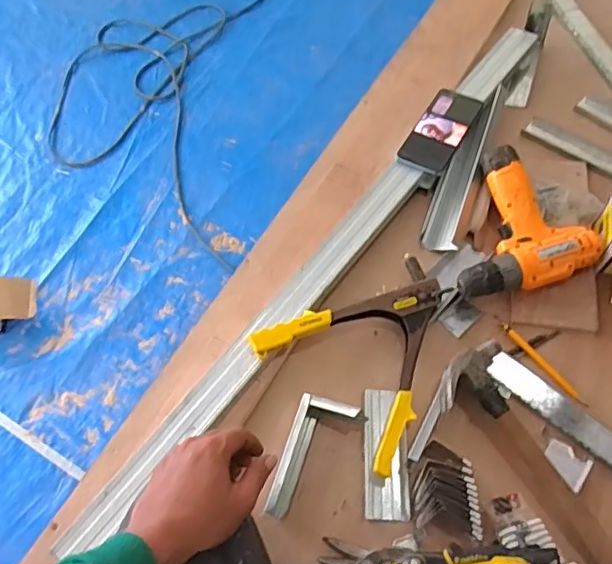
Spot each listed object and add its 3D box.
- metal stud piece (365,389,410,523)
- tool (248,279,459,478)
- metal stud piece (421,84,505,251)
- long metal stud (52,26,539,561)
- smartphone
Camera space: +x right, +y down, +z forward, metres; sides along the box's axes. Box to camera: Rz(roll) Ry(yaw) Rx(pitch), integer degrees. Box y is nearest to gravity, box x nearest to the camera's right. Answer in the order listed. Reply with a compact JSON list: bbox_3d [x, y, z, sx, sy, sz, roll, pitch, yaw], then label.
[{"bbox_3d":[0.096,0.203,0.691,0.050,0.018,0.150,0,62,5],"label":"metal stud piece"},{"bbox_3d":[0.085,0.072,0.727,0.223,0.056,0.242,37,71,22],"label":"tool"},{"bbox_3d":[0.236,-0.176,0.858,0.054,0.030,0.295,18,65,14],"label":"metal stud piece"},{"bbox_3d":[0.048,-0.053,0.802,0.075,0.043,0.992,35,70,21],"label":"long metal stud"},{"bbox_3d":[0.201,-0.226,0.869,0.072,0.014,0.152,31,76,8],"label":"smartphone"}]

